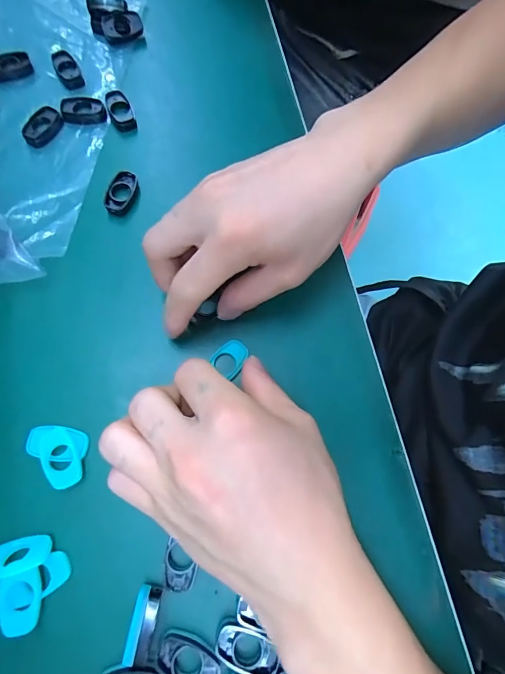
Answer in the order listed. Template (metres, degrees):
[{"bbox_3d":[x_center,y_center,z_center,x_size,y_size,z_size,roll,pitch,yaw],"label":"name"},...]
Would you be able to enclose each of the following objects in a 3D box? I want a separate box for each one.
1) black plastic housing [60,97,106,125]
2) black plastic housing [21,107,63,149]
[{"bbox_3d":[-0.126,-0.169,0.288,0.030,0.007,0.019,-5,73,-5],"label":"black plastic housing"},{"bbox_3d":[-0.155,-0.154,0.283,0.020,0.006,0.032,25,73,4],"label":"black plastic housing"}]

